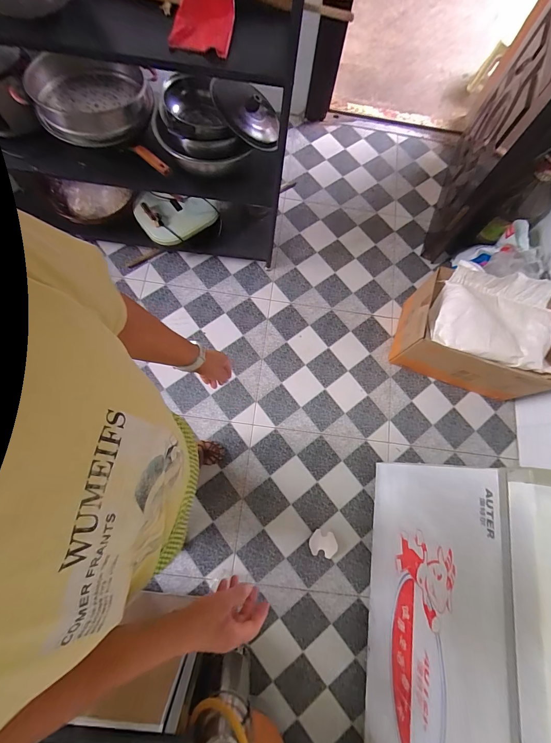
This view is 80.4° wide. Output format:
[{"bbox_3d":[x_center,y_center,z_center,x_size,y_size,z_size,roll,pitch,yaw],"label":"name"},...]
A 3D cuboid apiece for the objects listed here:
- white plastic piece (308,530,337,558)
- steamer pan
[{"bbox_3d":[0.191,0.686,1.299,0.113,0.007,0.092,15,74,0],"label":"white plastic piece"},{"bbox_3d":[-0.602,-0.909,1.063,0.355,0.097,0.331,1,75,-4],"label":"steamer pan"}]

